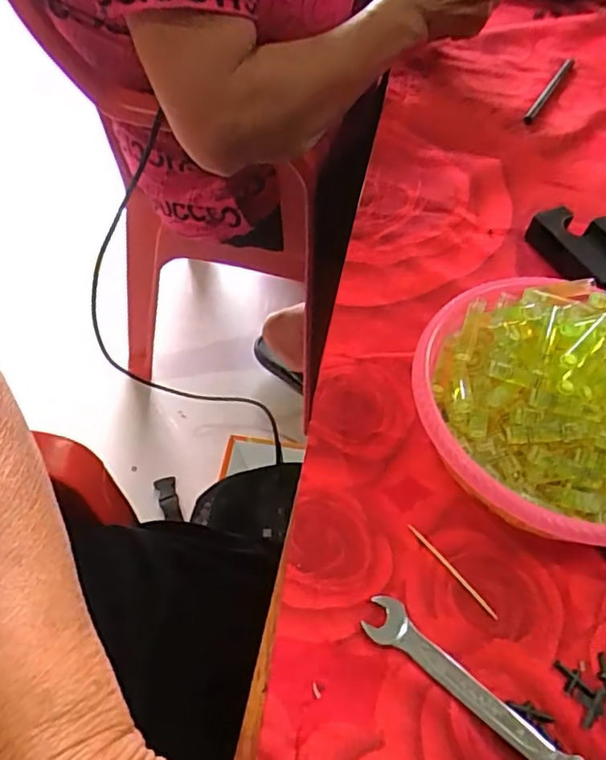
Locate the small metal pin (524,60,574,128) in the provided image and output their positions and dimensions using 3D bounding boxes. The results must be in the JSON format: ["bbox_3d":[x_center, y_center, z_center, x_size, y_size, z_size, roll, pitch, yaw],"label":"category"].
[{"bbox_3d":[0.257,-0.304,0.620,0.010,0.004,0.158,28,57,15],"label":"small metal pin"}]

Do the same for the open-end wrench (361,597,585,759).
[{"bbox_3d":[0.079,0.146,0.278,0.114,0.005,0.020,34,59,19],"label":"open-end wrench"}]

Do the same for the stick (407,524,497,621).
[{"bbox_3d":[0.079,0.100,0.313,0.004,0.004,0.062,-32,62,-24],"label":"stick"}]

